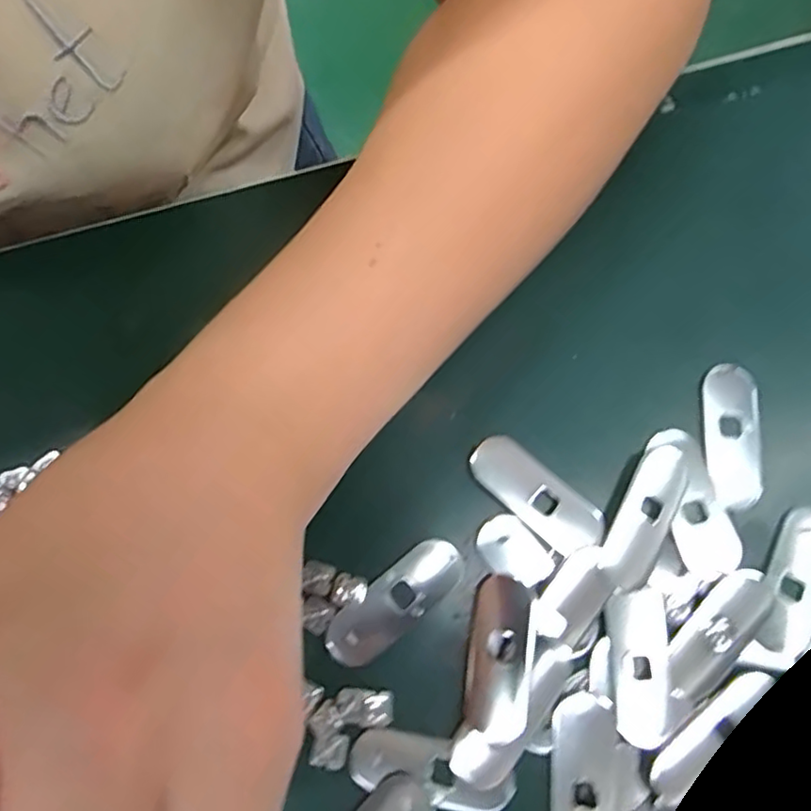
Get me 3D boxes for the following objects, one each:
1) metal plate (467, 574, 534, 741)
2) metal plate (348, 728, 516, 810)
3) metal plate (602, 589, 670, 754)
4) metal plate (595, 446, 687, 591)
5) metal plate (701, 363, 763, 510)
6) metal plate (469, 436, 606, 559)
[{"bbox_3d":[0.031,0.081,0.201,0.019,0.004,0.049,7,77,1],"label":"metal plate"},{"bbox_3d":[0.008,0.114,0.195,0.050,0.004,0.018,13,77,3],"label":"metal plate"},{"bbox_3d":[0.074,0.083,0.199,0.018,0.005,0.046,3,77,1],"label":"metal plate"},{"bbox_3d":[0.081,0.037,0.211,0.019,0.004,0.050,28,78,6],"label":"metal plate"},{"bbox_3d":[0.115,0.010,0.219,0.020,0.004,0.050,-2,77,-1],"label":"metal plate"},{"bbox_3d":[0.044,0.030,0.213,0.049,0.004,0.020,40,80,9],"label":"metal plate"}]

